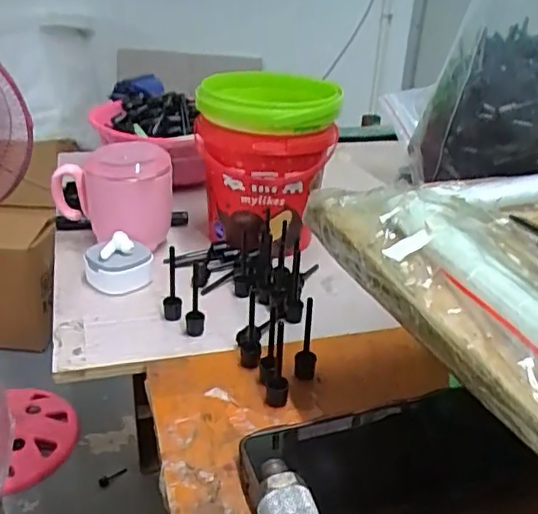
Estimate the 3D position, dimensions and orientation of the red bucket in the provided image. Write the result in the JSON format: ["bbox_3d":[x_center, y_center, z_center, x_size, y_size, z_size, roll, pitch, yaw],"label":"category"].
[{"bbox_3d":[-0.006,-0.091,0.604,0.130,0.155,0.115,1,28,-4],"label":"red bucket"}]

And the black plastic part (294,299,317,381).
[{"bbox_3d":[0.027,0.057,0.420,0.015,0.060,0.015,7,28,6],"label":"black plastic part"}]

